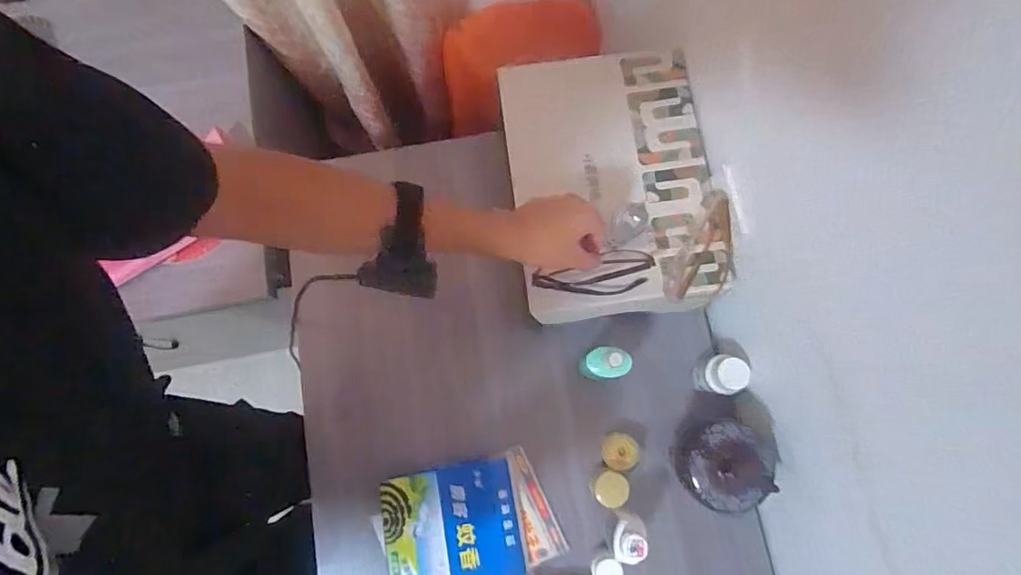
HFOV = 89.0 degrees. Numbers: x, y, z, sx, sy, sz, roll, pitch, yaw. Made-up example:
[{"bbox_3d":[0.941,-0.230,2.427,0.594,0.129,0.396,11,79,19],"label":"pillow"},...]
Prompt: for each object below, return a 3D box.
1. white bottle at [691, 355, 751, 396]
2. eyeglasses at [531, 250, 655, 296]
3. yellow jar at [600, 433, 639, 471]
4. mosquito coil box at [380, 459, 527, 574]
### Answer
[{"bbox_3d":[0.247,0.105,0.612,0.041,0.071,0.042,15,78,4],"label":"white bottle"},{"bbox_3d":[0.089,-0.010,0.553,0.124,0.049,0.043,-15,78,-3],"label":"eyeglasses"},{"bbox_3d":[0.132,0.199,0.635,0.043,0.038,0.041,0,78,1],"label":"yellow jar"},{"bbox_3d":[-0.068,0.283,0.614,0.154,0.030,0.130,-10,78,-2],"label":"mosquito coil box"}]

